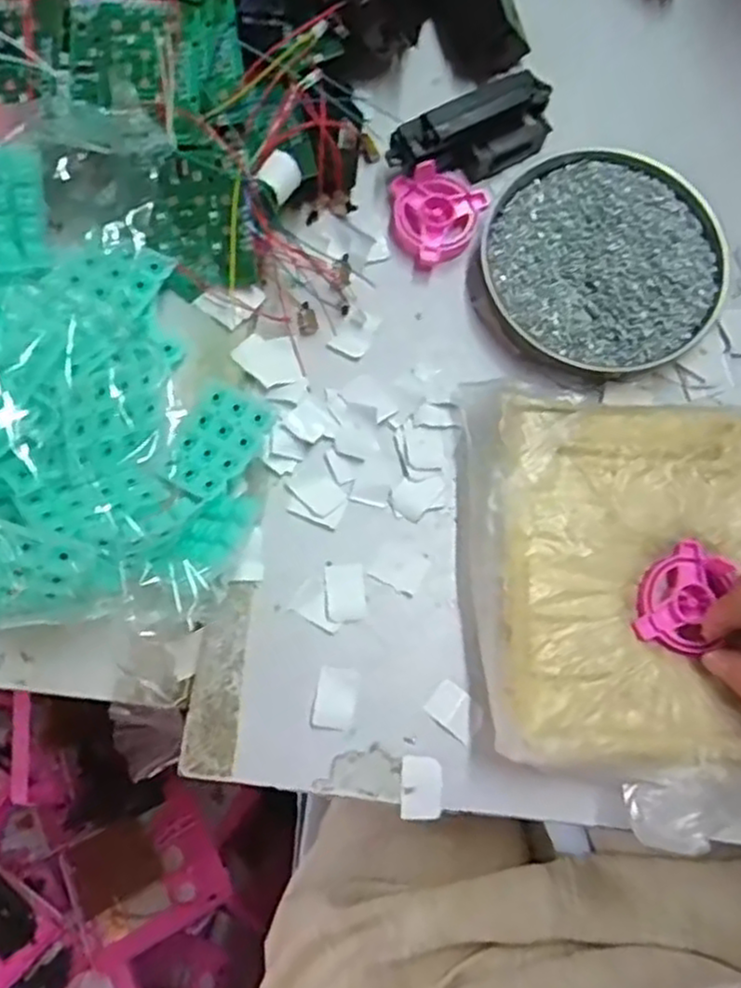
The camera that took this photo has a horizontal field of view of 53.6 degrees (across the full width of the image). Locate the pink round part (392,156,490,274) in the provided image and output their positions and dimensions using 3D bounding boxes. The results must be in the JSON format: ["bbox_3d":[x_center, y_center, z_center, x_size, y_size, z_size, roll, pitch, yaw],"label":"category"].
[{"bbox_3d":[0.038,-0.160,0.426,0.053,0.023,0.055,0,78,-1],"label":"pink round part"}]

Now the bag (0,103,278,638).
[{"bbox_3d":[-0.160,-0.063,0.361,0.208,0.095,0.291,-3,78,-2],"label":"bag"}]

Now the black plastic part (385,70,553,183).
[{"bbox_3d":[0.060,-0.212,0.429,0.100,0.032,0.038,-24,79,-6],"label":"black plastic part"}]

